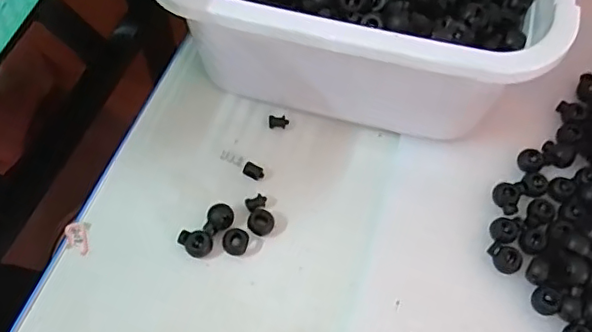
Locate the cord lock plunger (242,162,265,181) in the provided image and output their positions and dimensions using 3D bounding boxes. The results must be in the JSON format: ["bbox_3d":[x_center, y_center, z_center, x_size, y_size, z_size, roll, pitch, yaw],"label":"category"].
[{"bbox_3d":[-0.030,0.004,0.405,0.015,0.007,0.010,21,66,6],"label":"cord lock plunger"}]

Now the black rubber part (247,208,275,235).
[{"bbox_3d":[-0.024,0.038,0.387,0.018,0.011,0.016,10,65,1],"label":"black rubber part"}]

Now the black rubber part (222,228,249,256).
[{"bbox_3d":[-0.040,0.050,0.383,0.016,0.007,0.017,15,66,4],"label":"black rubber part"}]

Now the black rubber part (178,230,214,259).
[{"bbox_3d":[-0.066,0.051,0.380,0.021,0.010,0.017,28,67,9],"label":"black rubber part"}]

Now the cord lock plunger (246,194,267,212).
[{"bbox_3d":[-0.027,0.026,0.395,0.015,0.006,0.010,-20,68,-12],"label":"cord lock plunger"}]

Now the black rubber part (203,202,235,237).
[{"bbox_3d":[-0.051,0.037,0.385,0.017,0.011,0.022,20,66,6],"label":"black rubber part"}]

